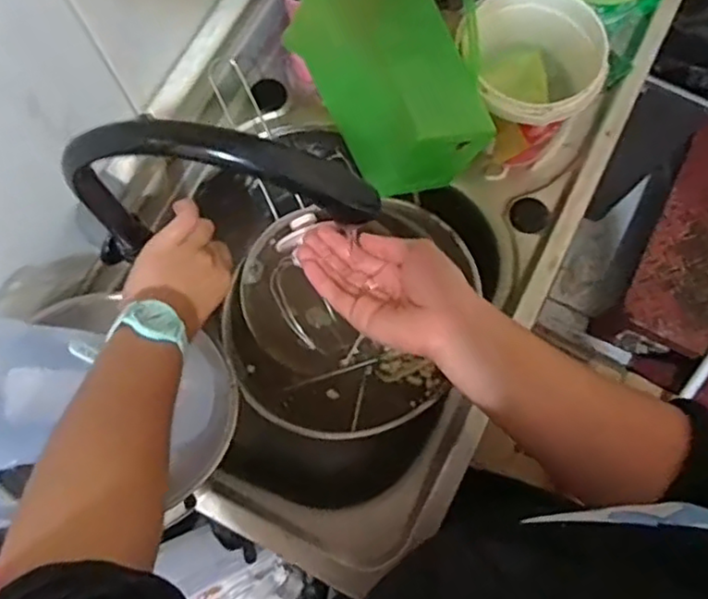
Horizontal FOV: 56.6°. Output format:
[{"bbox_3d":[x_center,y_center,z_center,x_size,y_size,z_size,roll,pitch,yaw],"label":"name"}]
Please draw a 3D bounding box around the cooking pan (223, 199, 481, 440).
[{"bbox_3d":[-0.009,0.008,0.563,0.194,0.039,0.216,15,75,5],"label":"cooking pan"}]

